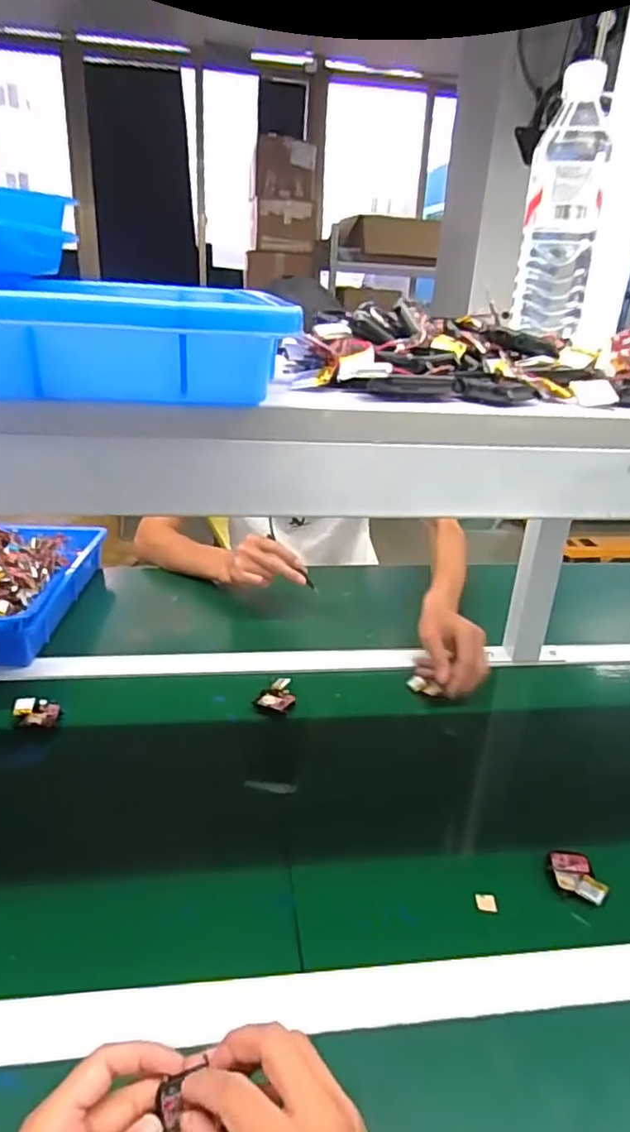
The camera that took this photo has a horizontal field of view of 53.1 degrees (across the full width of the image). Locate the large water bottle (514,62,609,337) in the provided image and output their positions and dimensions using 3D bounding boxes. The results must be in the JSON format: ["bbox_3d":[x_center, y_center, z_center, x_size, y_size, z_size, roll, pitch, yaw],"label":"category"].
[{"bbox_3d":[0.216,-0.313,0.553,0.066,0.199,0.071,12,26,17],"label":"large water bottle"}]

